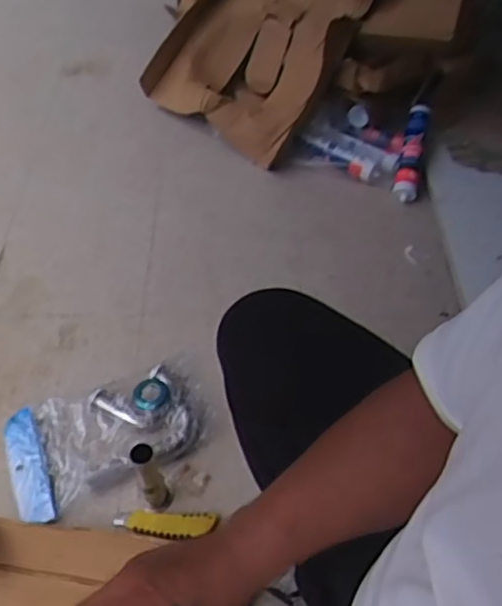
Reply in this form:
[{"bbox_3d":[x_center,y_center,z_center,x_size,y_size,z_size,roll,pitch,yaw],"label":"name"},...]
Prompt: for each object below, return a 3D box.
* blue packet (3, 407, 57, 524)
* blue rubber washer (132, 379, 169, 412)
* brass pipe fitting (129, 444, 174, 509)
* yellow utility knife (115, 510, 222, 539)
[{"bbox_3d":[-0.338,0.247,0.941,0.054,0.023,0.180,-21,53,-12],"label":"blue packet"},{"bbox_3d":[-0.163,0.149,1.008,0.056,0.021,0.063,-21,53,-12],"label":"blue rubber washer"},{"bbox_3d":[-0.139,0.240,0.863,0.032,0.140,0.028,-16,53,-14],"label":"brass pipe fitting"},{"bbox_3d":[-0.127,0.319,0.898,0.151,0.018,0.043,5,51,2],"label":"yellow utility knife"}]

